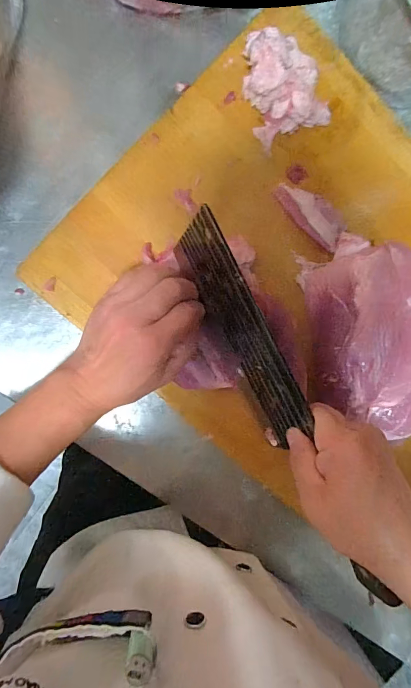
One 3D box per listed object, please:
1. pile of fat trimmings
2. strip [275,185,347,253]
[{"bbox_3d":[0.070,-0.235,0.325,0.073,0.035,0.087,-32,97,-6],"label":"pile of fat trimmings"},{"bbox_3d":[0.101,-0.125,0.346,0.076,0.008,0.039,38,87,-9],"label":"strip"}]

